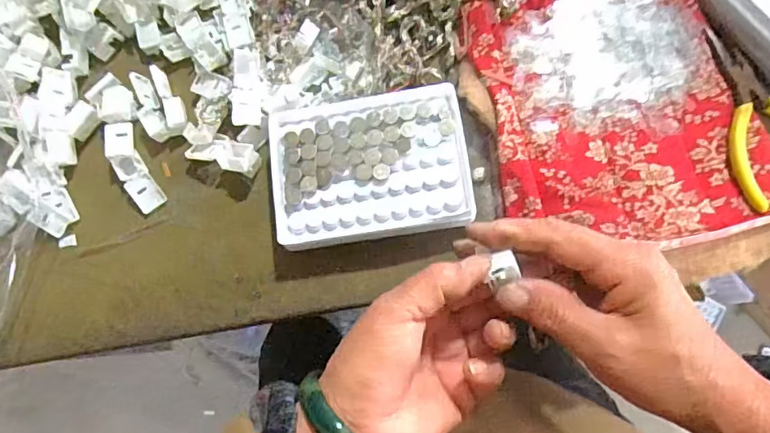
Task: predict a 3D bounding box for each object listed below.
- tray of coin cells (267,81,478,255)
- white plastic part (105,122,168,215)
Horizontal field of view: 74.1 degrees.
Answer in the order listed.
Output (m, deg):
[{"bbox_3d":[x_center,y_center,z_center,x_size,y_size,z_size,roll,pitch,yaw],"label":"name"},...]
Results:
[{"bbox_3d":[-0.011,-0.036,0.346,0.129,0.024,0.101,-8,82,4],"label":"tray of coin cells"},{"bbox_3d":[-0.186,-0.036,0.376,0.023,0.013,0.069,-29,76,1],"label":"white plastic part"}]

